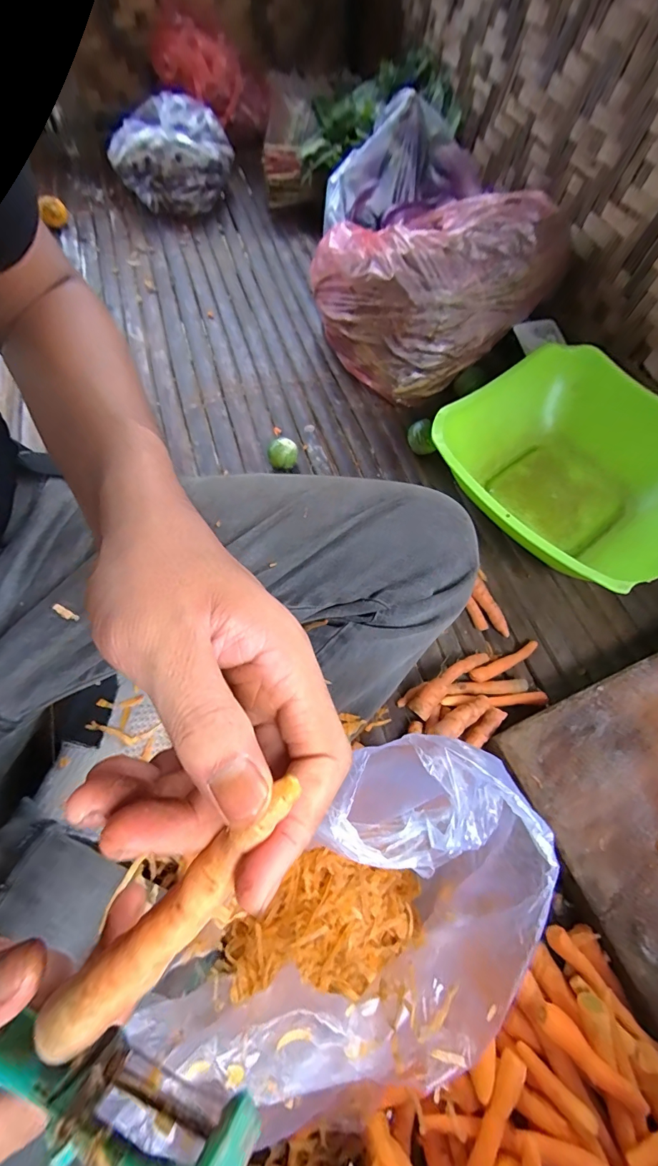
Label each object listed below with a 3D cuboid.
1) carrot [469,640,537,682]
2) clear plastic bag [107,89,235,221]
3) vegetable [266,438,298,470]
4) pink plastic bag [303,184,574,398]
[{"bbox_3d":[0.183,0.083,0.431,0.085,0.016,0.015,-22,65,-14],"label":"carrot"},{"bbox_3d":[-0.306,-0.832,0.811,0.231,0.122,0.170,-11,62,-8],"label":"clear plastic bag"},{"bbox_3d":[-0.059,-0.158,0.531,0.037,0.035,0.035,1,61,-2],"label":"vegetable"},{"bbox_3d":[0.147,-0.419,0.590,0.287,0.188,0.248,-34,68,-19],"label":"pink plastic bag"}]

